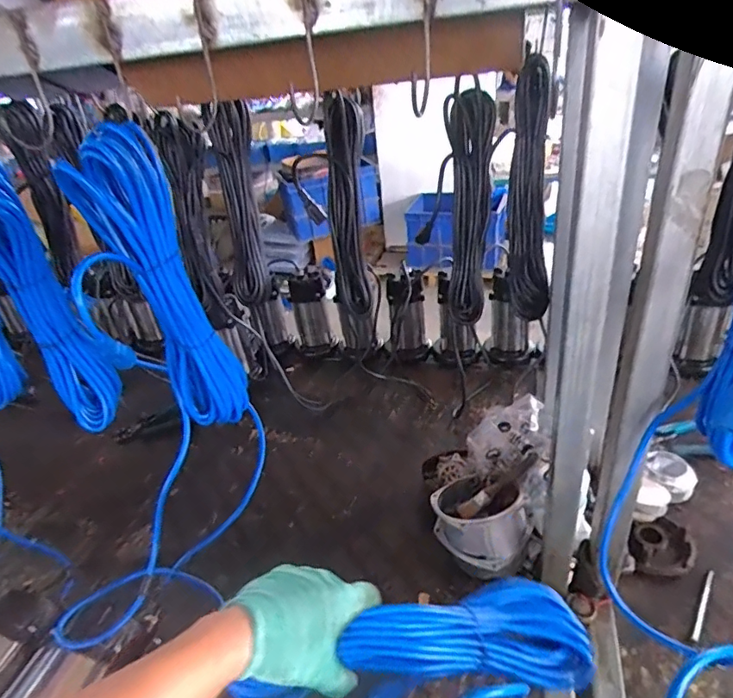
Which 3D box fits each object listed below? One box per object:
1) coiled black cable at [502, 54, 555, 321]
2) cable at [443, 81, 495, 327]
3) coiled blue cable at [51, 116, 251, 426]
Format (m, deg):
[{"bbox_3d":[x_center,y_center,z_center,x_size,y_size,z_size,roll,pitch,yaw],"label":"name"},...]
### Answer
[{"bbox_3d":[0.234,-0.215,0.741,0.065,0.341,0.064,1,32,13],"label":"coiled black cable"},{"bbox_3d":[0.156,-0.205,0.788,0.062,0.331,0.057,2,32,15],"label":"cable"},{"bbox_3d":[-0.237,-0.065,0.604,0.117,0.353,0.087,-20,34,-21],"label":"coiled blue cable"}]

